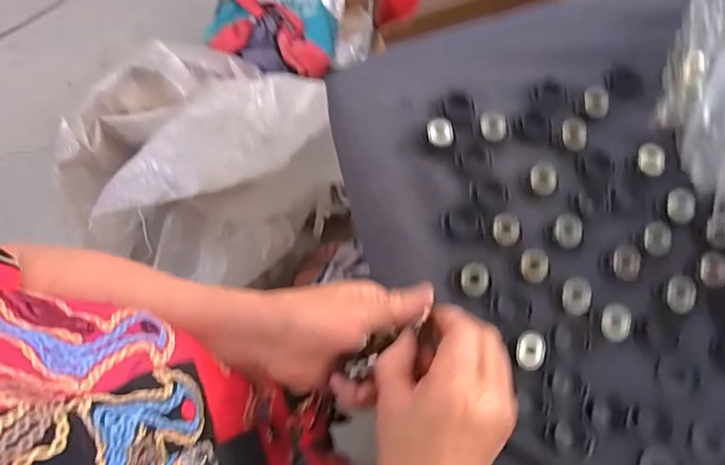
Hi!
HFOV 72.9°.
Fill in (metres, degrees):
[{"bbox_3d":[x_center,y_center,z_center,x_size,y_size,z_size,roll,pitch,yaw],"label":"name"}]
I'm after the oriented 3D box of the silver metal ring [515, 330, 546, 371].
[{"bbox_3d":[0.129,0.090,0.375,0.026,0.010,0.029,-1,72,-3],"label":"silver metal ring"}]

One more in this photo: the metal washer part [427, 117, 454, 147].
[{"bbox_3d":[0.068,-0.087,0.432,0.022,0.012,0.025,-5,72,-4],"label":"metal washer part"}]

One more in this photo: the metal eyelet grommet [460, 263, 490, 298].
[{"bbox_3d":[0.089,0.039,0.392,0.021,0.010,0.026,-2,72,-3],"label":"metal eyelet grommet"}]

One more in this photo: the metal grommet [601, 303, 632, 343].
[{"bbox_3d":[0.198,0.070,0.381,0.020,0.012,0.027,3,72,-1],"label":"metal grommet"}]

